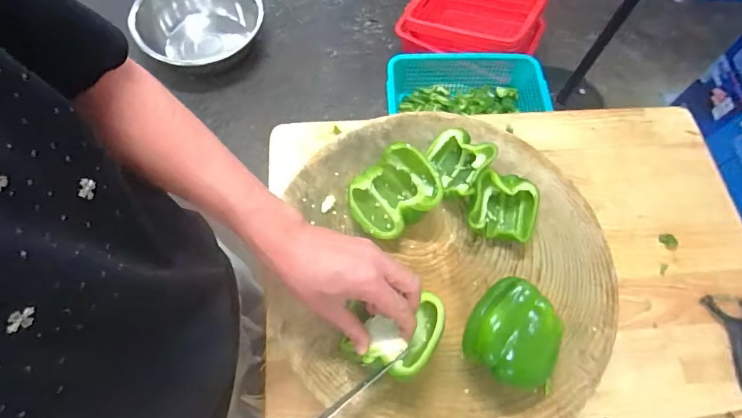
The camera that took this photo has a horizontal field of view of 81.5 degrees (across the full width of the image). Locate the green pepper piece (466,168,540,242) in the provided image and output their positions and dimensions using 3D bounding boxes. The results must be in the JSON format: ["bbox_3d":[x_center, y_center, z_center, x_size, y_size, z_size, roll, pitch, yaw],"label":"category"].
[{"bbox_3d":[0.160,-0.002,0.523,0.079,0.043,0.078,16,67,5],"label":"green pepper piece"}]

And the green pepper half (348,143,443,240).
[{"bbox_3d":[0.025,-0.018,0.512,0.096,0.068,0.085,-34,72,-15],"label":"green pepper half"}]

